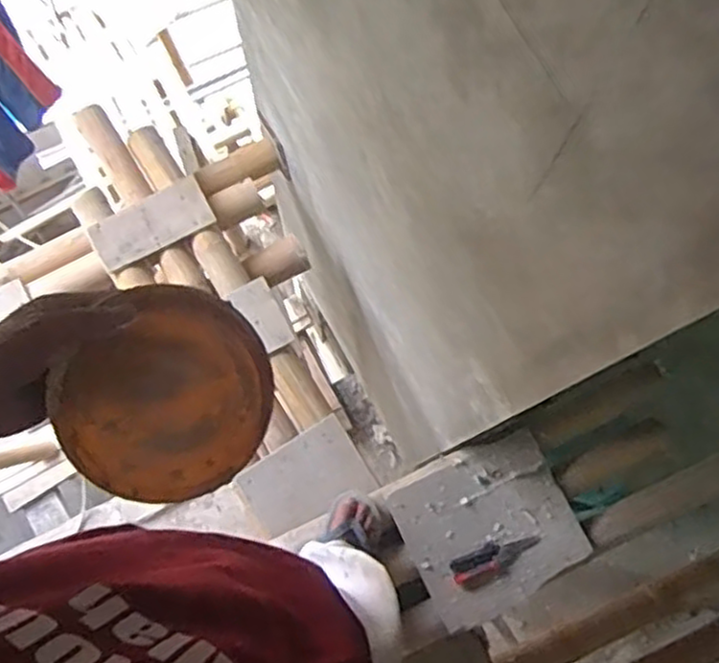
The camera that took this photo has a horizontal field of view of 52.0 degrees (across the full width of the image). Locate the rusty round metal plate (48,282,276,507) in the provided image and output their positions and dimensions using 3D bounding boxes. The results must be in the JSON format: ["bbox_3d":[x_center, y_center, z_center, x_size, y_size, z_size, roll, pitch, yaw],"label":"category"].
[{"bbox_3d":[-0.131,0.049,0.519,0.130,0.020,0.145,41,83,-5],"label":"rusty round metal plate"}]

